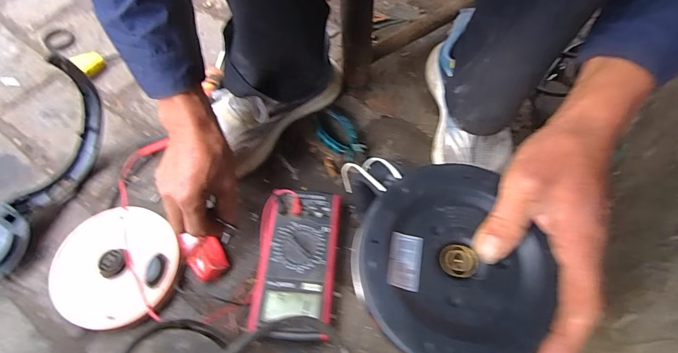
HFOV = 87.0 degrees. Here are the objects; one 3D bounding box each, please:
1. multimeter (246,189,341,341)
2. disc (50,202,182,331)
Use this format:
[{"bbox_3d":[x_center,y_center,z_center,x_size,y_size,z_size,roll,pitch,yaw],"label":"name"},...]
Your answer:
[{"bbox_3d":[-0.050,0.102,0.435,0.090,0.036,0.171,5,62,1],"label":"multimeter"},{"bbox_3d":[-0.268,0.103,0.431,0.138,0.027,0.146,1,62,-1],"label":"disc"}]

